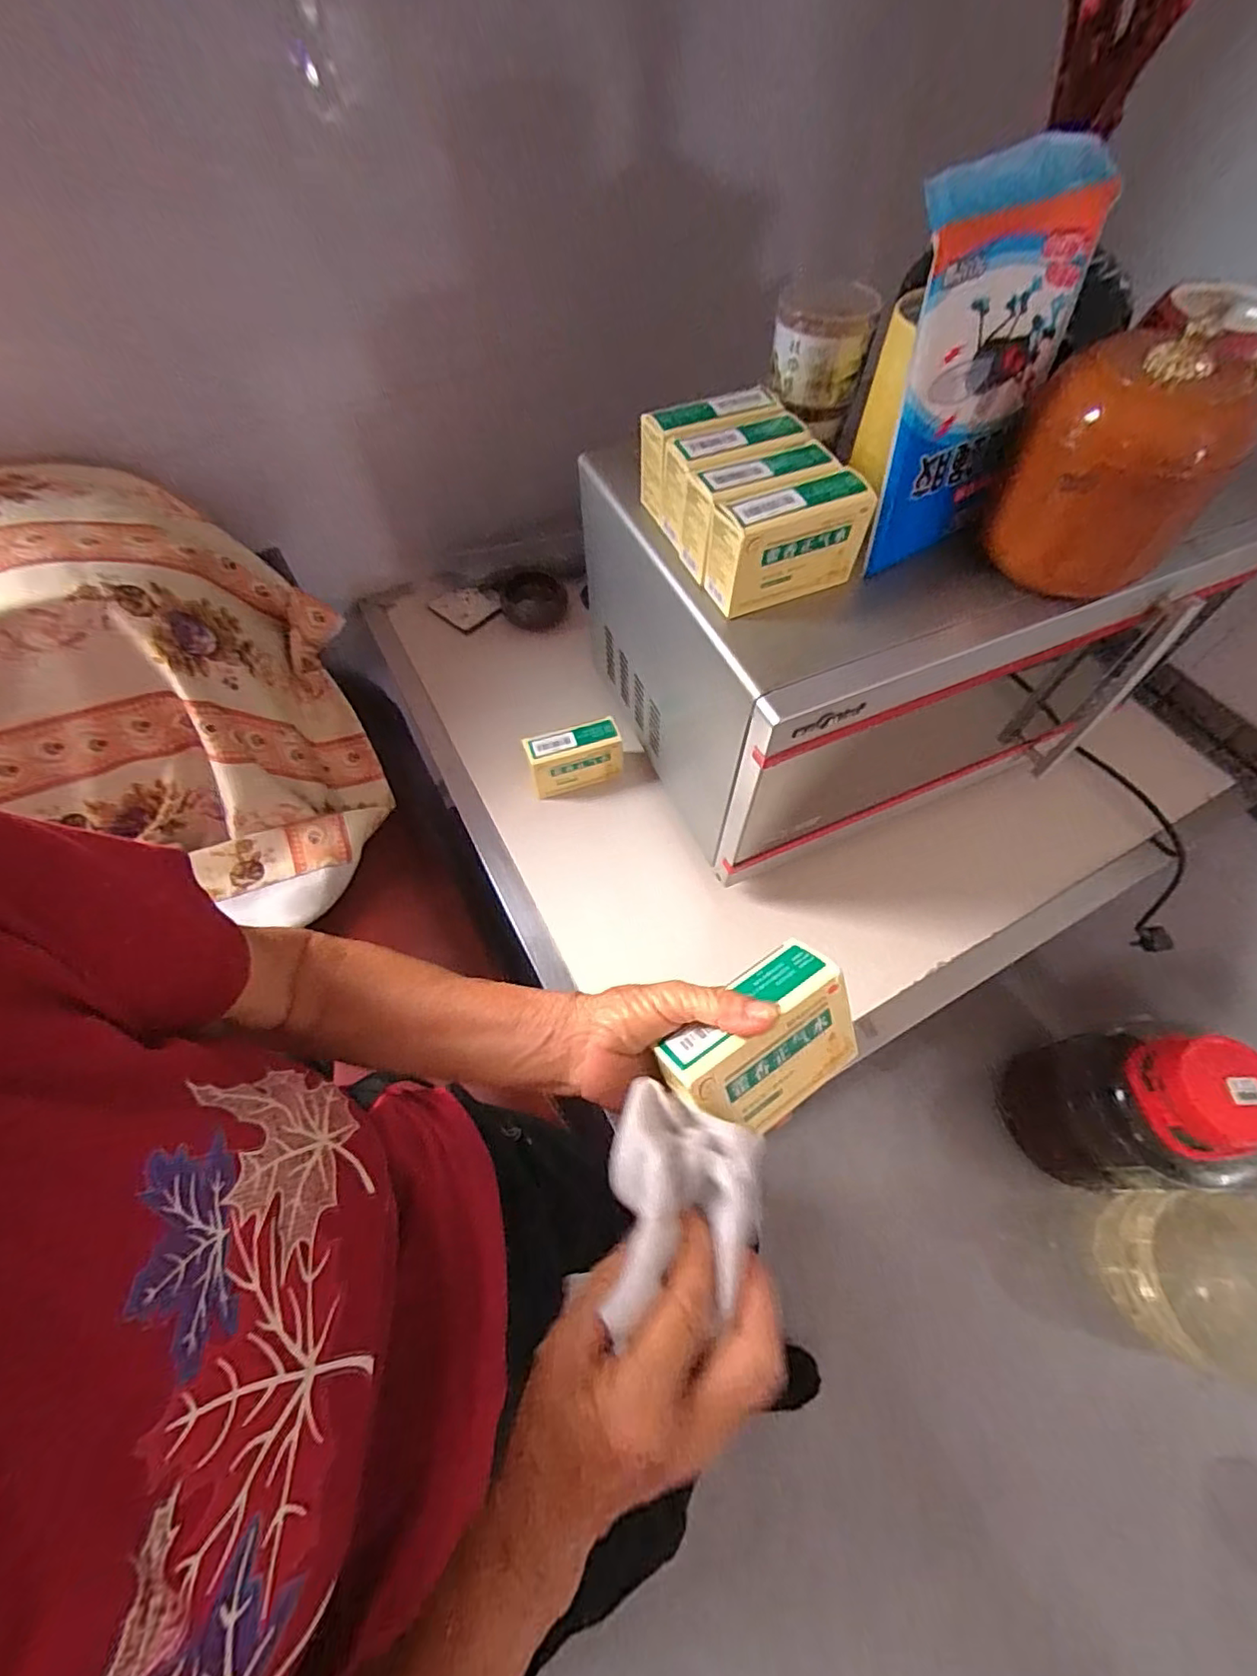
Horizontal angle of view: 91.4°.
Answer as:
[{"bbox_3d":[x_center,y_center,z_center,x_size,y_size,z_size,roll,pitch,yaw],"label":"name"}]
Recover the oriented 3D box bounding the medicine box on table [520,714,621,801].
[{"bbox_3d":[-0.061,-0.093,0.711,0.104,0.074,0.040,-15,61,-7],"label":"medicine box on table"}]

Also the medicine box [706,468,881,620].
[{"bbox_3d":[0.114,-0.213,0.444,0.106,0.069,0.039,-21,62,-10],"label":"medicine box"}]

